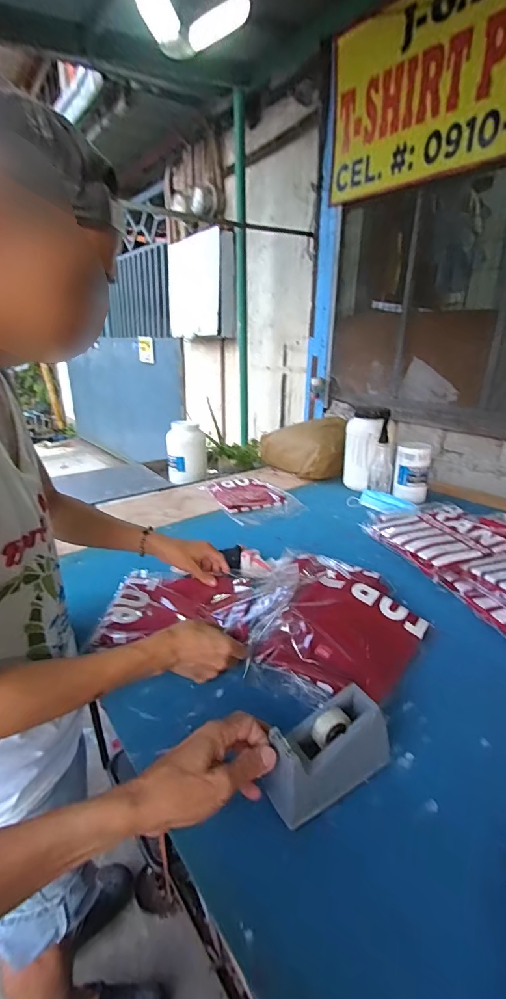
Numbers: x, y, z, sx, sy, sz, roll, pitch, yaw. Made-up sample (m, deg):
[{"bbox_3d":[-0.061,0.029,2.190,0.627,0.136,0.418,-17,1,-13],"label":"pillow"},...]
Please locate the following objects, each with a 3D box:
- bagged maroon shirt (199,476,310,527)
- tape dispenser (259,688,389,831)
[{"bbox_3d":[-0.007,-0.010,1.247,0.224,0.014,0.344,-11,24,-27],"label":"bagged maroon shirt"},{"bbox_3d":[0.080,0.269,0.432,0.142,0.087,0.052,-11,24,-27],"label":"tape dispenser"}]

